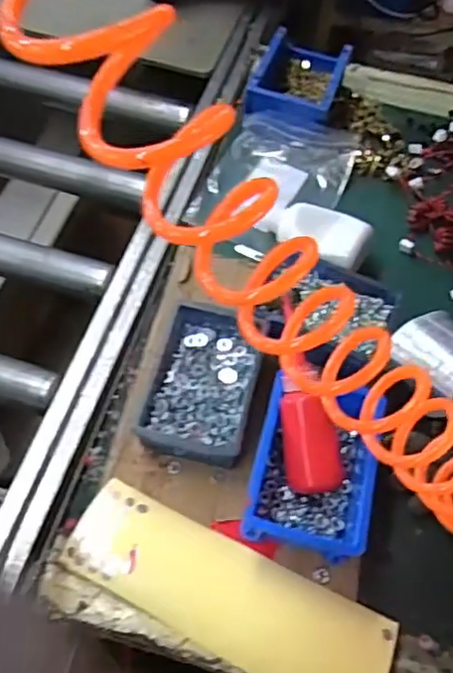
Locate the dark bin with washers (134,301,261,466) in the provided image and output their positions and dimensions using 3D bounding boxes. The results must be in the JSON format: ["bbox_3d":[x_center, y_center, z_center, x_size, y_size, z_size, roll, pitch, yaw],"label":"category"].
[{"bbox_3d":[-0.020,0.044,0.576,0.091,0.047,0.151,13,59,4],"label":"dark bin with washers"}]

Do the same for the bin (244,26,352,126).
[{"bbox_3d":[0.093,-0.322,0.788,0.099,0.067,0.162,19,60,7],"label":"bin"}]

